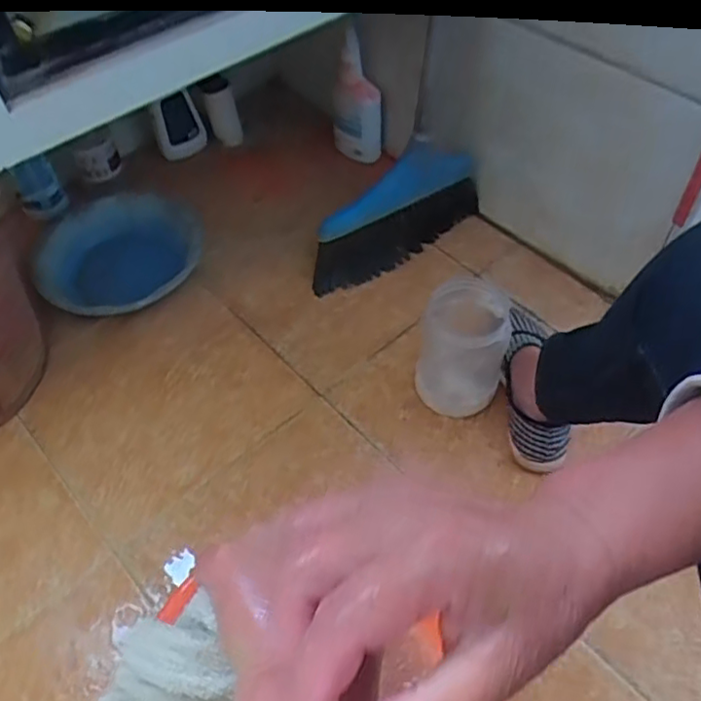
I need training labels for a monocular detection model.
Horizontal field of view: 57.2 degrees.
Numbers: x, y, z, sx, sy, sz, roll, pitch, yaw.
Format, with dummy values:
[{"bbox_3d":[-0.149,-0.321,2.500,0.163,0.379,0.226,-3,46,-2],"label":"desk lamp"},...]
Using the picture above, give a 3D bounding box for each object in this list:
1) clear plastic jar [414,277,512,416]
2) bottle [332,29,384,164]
[{"bbox_3d":[0.135,-0.003,0.776,0.098,0.155,0.091,0,54,1],"label":"clear plastic jar"},{"bbox_3d":[0.012,-0.376,0.976,0.073,0.202,0.062,-3,54,-2],"label":"bottle"}]

